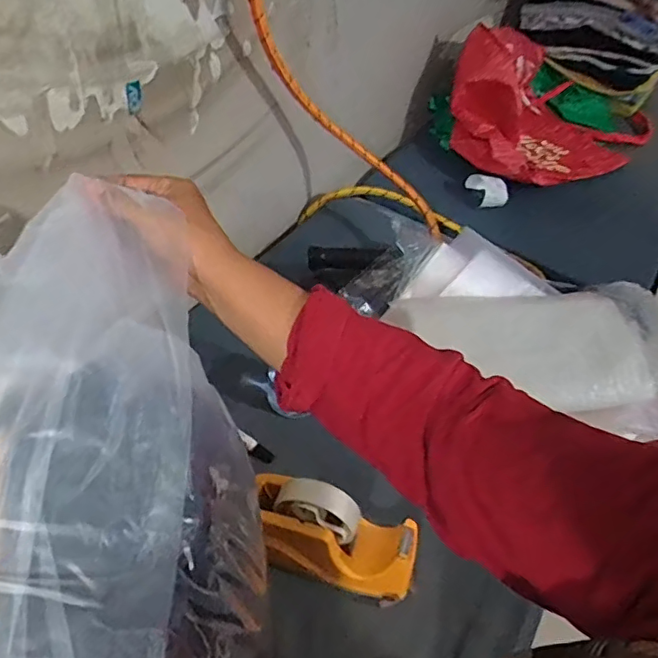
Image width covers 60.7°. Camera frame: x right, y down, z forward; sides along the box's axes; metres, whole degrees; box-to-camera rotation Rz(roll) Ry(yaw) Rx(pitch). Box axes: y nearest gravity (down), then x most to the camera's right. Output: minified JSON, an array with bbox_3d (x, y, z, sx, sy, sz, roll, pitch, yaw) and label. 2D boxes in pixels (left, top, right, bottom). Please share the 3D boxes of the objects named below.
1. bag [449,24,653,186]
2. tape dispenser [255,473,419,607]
[{"bbox_3d":[0.460,-0.519,1.260,0.465,0.272,0.324,-17,53,-21],"label":"bag"},{"bbox_3d":[0.002,0.217,0.588,0.176,0.092,0.069,16,49,7],"label":"tape dispenser"}]

